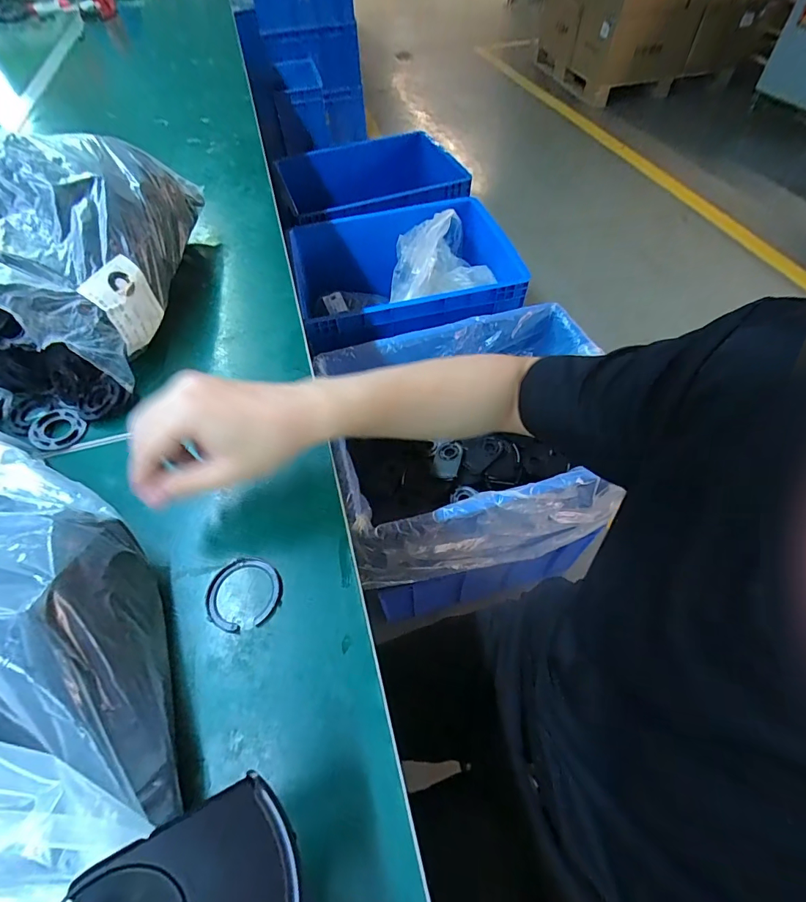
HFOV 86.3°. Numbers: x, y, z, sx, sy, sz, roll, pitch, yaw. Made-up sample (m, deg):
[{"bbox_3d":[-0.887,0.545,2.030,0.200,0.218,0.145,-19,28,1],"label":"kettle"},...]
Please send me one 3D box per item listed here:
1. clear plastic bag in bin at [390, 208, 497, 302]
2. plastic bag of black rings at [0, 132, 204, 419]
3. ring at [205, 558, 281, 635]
[{"bbox_3d":[0.065,-0.493,1.094,0.262,0.108,0.265,-24,57,-13],"label":"clear plastic bag in bin"},{"bbox_3d":[-0.322,-0.207,0.433,0.158,0.151,0.316,3,55,5],"label":"plastic bag of black rings"},{"bbox_3d":[-0.114,0.101,0.308,0.053,0.004,0.050,-2,55,2],"label":"ring"}]

